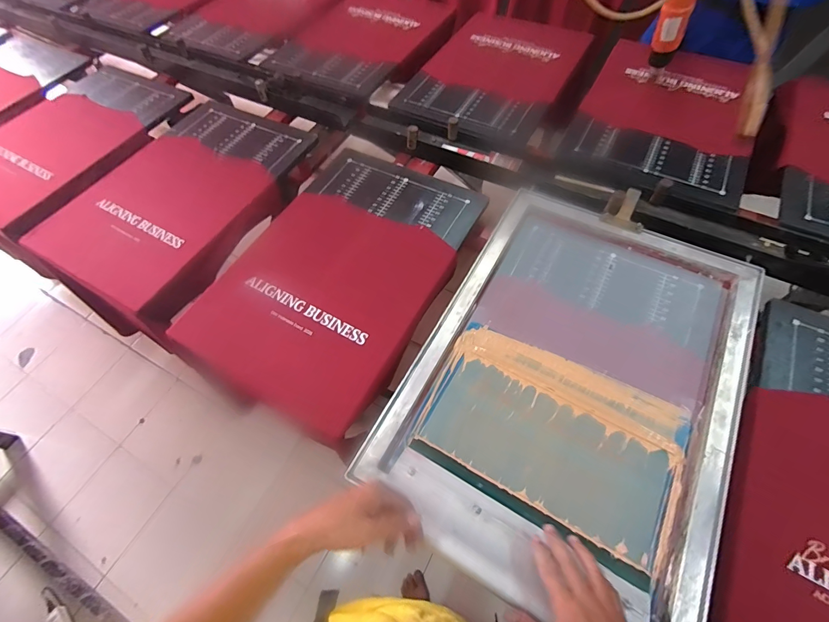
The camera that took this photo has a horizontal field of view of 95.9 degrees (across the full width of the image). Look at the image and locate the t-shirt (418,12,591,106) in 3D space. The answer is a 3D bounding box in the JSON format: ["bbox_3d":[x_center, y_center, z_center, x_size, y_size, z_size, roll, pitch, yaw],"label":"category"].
[{"bbox_3d":[0.285,-0.776,1.137,0.405,0.036,0.391,22,65,15],"label":"t-shirt"}]

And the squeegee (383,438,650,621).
[{"bbox_3d":[0.099,0.290,0.491,0.296,0.030,0.121,27,41,17],"label":"squeegee"}]

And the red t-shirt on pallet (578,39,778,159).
[{"bbox_3d":[0.684,-0.581,0.982,0.390,0.023,0.394,25,66,17],"label":"red t-shirt on pallet"}]

